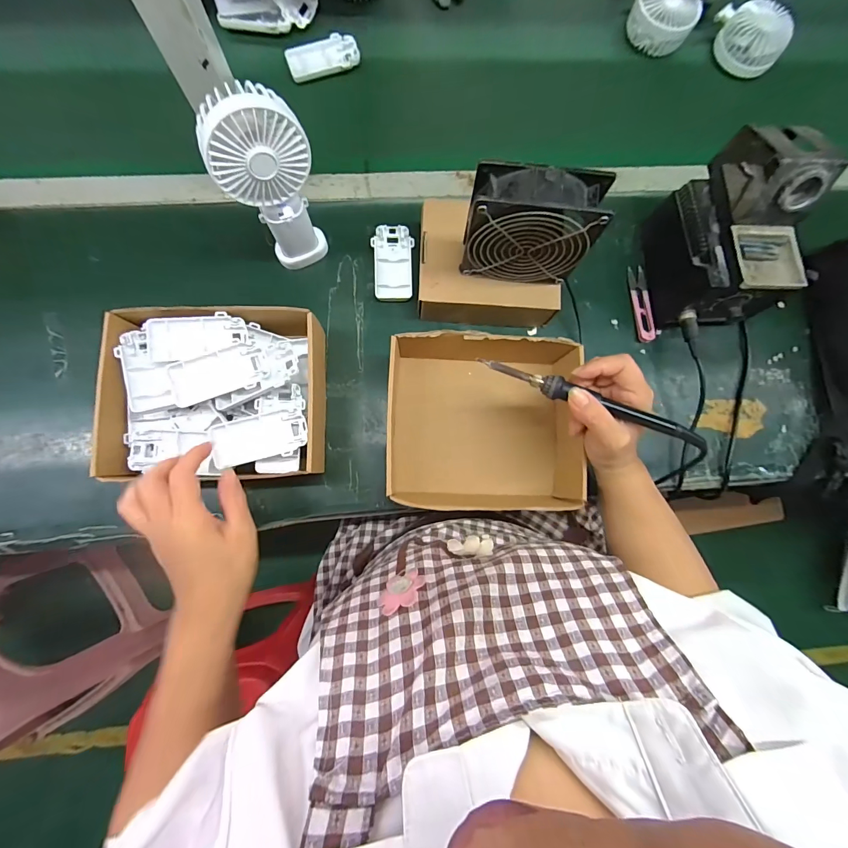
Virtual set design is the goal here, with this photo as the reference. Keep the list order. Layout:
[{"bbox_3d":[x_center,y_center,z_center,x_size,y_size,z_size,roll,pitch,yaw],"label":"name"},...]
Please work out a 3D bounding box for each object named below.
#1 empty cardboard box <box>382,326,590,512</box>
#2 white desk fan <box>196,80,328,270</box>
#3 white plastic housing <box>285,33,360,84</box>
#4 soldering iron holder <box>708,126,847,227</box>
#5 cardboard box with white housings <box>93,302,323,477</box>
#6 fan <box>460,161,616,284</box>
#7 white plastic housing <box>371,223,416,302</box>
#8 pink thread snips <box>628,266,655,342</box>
[{"bbox_3d":[0.066,-0.002,0.438,0.216,0.090,0.191,3,83,-4],"label":"empty cardboard box"},{"bbox_3d":[-0.149,-0.234,0.382,0.082,0.190,0.040,-20,85,-6],"label":"white desk fan"},{"bbox_3d":[-0.138,-0.503,0.515,0.096,0.009,0.052,-18,84,-6],"label":"white plastic housing"},{"bbox_3d":[0.361,-0.259,0.388,0.069,0.074,0.099,-2,83,-4],"label":"soldering iron holder"},{"bbox_3d":[-0.217,-0.032,0.410,0.209,0.074,0.174,-1,83,-4],"label":"cardboard box with white housings"},{"bbox_3d":[0.102,-0.194,0.375,0.120,0.115,0.043,5,83,-3],"label":"fan"},{"bbox_3d":[-0.039,-0.203,0.477,0.048,0.014,0.096,-1,83,-4],"label":"white plastic housing"},{"bbox_3d":[0.286,-0.157,0.492,0.024,0.008,0.101,-3,83,-4],"label":"pink thread snips"}]

